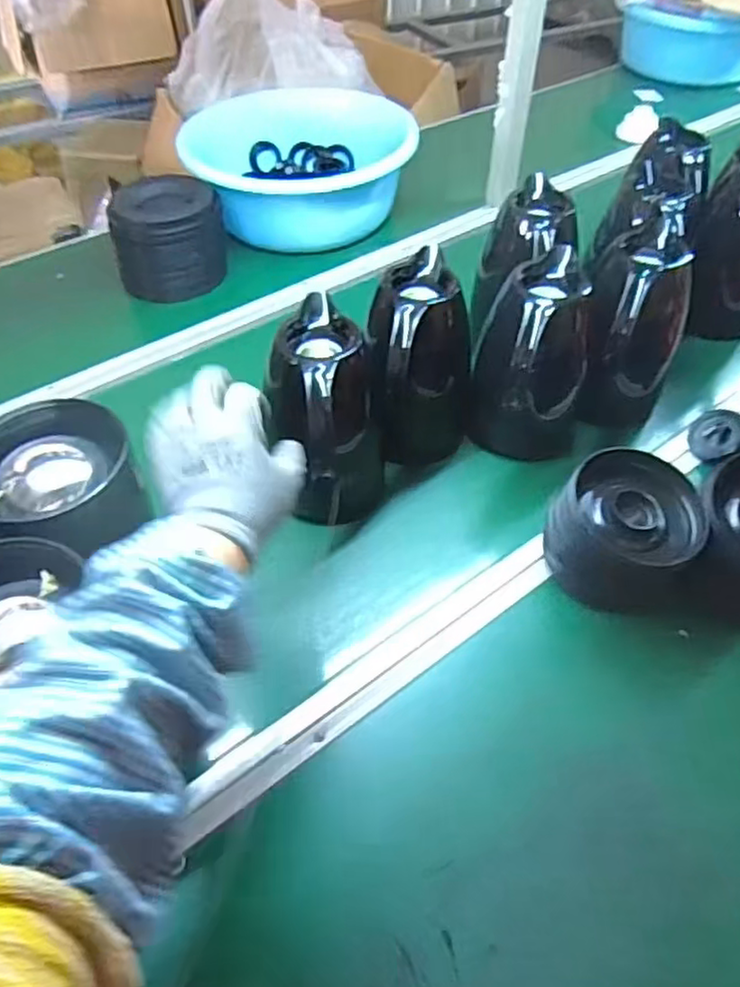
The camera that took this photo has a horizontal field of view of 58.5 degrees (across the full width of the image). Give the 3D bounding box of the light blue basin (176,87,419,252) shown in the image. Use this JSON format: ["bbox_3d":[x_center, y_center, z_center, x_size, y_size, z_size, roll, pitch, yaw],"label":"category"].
[{"bbox_3d":[-0.114,-0.527,1.102,0.362,0.152,0.307,-8,50,-7],"label":"light blue basin"}]

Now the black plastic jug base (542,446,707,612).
[{"bbox_3d":[0.234,0.041,0.620,0.121,0.108,0.126,0,49,0],"label":"black plastic jug base"}]

